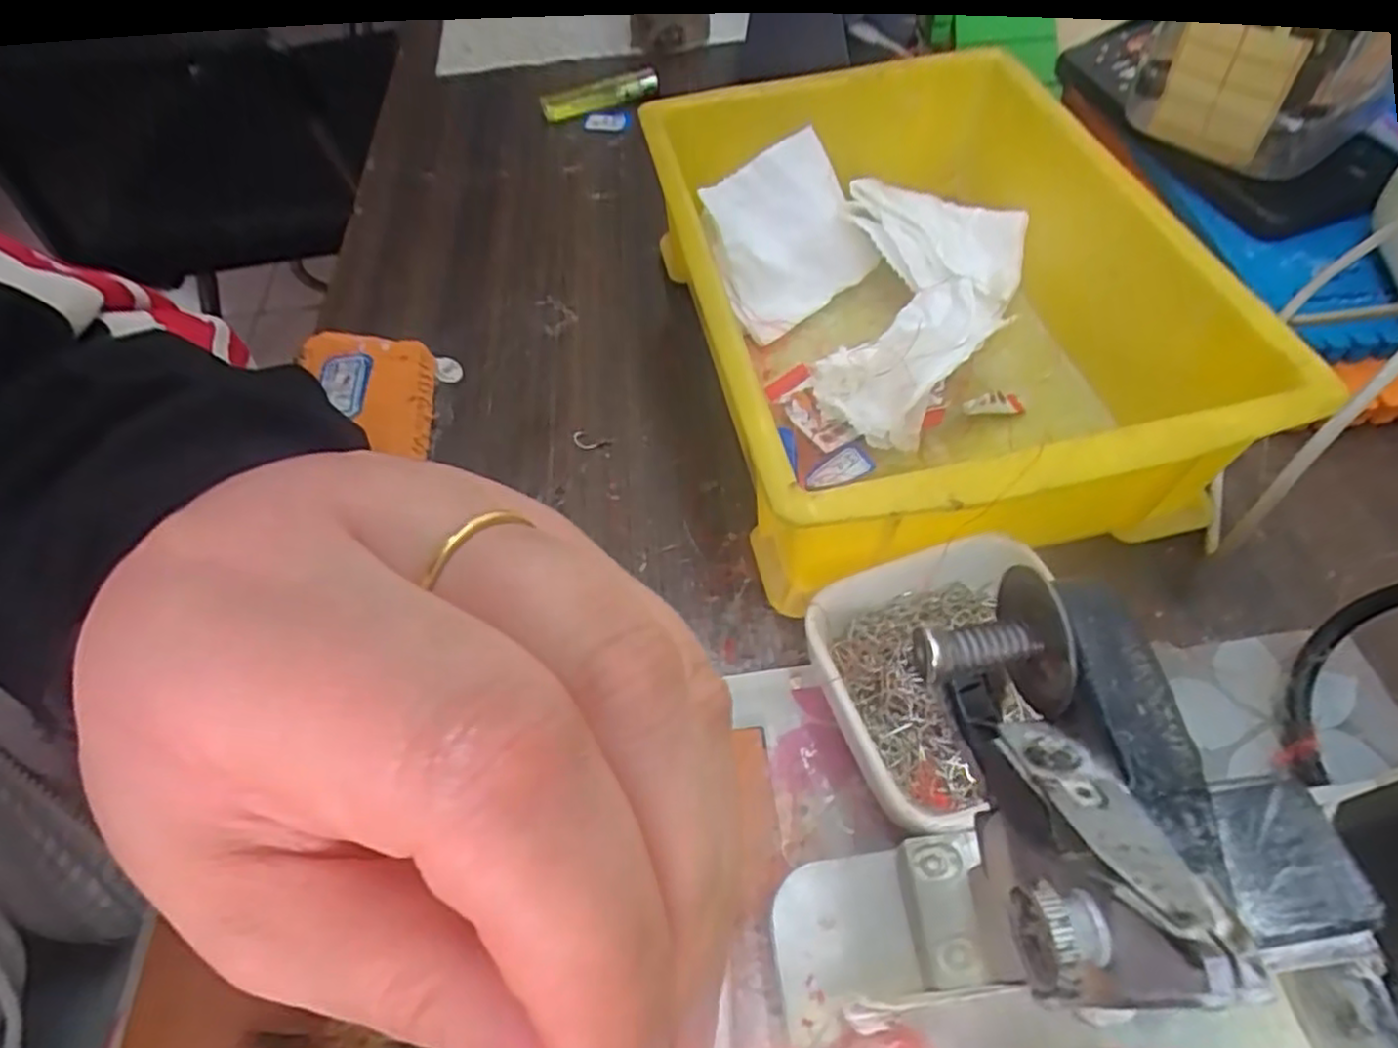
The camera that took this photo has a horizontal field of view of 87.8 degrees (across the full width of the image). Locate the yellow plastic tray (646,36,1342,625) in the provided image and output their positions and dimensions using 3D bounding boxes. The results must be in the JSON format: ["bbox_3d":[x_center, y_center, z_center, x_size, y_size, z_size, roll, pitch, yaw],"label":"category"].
[{"bbox_3d":[0.086,-0.097,0.305,0.171,0.078,0.253,-11,56,-3],"label":"yellow plastic tray"}]

